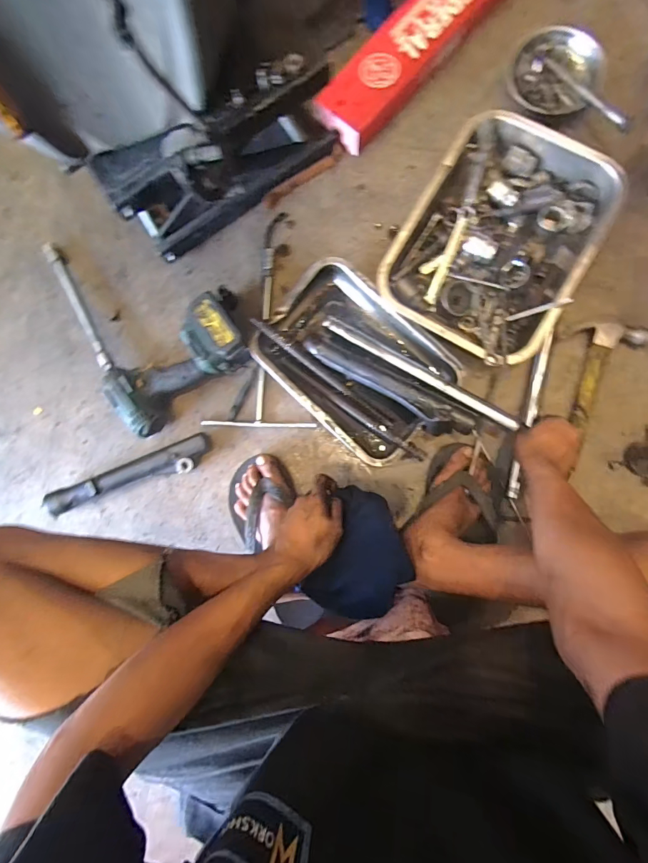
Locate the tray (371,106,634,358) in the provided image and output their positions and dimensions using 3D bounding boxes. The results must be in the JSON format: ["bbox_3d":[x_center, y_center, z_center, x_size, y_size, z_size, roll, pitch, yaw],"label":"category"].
[{"bbox_3d":[0.272,-0.299,0.651,0.266,0.083,0.360,31,89,7],"label":"tray"}]

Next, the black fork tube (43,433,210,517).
[{"bbox_3d":[-0.333,0.077,0.690,0.297,0.037,0.053,-20,85,3],"label":"black fork tube"}]

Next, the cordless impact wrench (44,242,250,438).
[{"bbox_3d":[-0.300,-0.215,0.684,0.261,0.072,0.401,-29,84,3],"label":"cordless impact wrench"}]

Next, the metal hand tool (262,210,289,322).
[{"bbox_3d":[-0.096,-0.295,0.708,0.030,0.009,0.196,9,85,3],"label":"metal hand tool"}]

